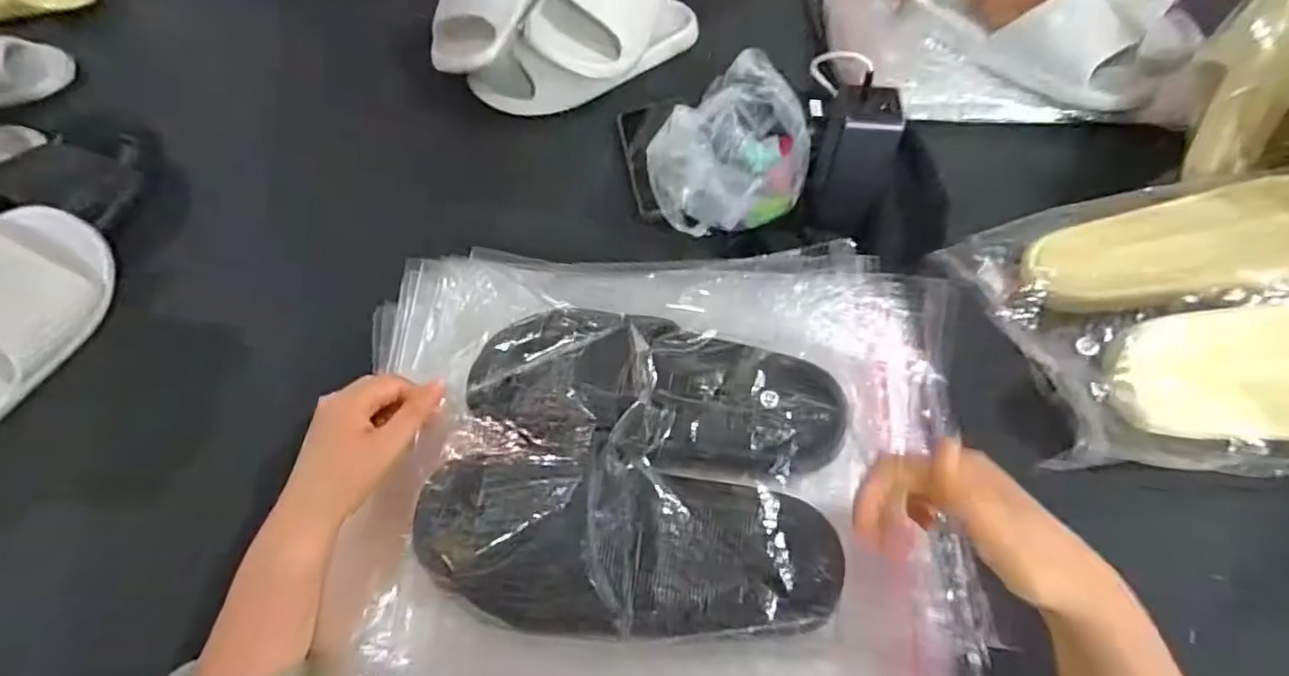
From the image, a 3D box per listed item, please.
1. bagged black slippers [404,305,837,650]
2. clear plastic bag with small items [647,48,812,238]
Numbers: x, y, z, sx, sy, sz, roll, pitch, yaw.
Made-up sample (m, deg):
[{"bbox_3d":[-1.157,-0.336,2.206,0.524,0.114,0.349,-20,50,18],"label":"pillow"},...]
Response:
[{"bbox_3d":[-0.005,0.077,0.369,0.245,0.055,0.189,10,59,6],"label":"bagged black slippers"},{"bbox_3d":[0.072,-0.180,0.554,0.150,0.084,0.143,-20,60,-12],"label":"clear plastic bag with small items"}]

